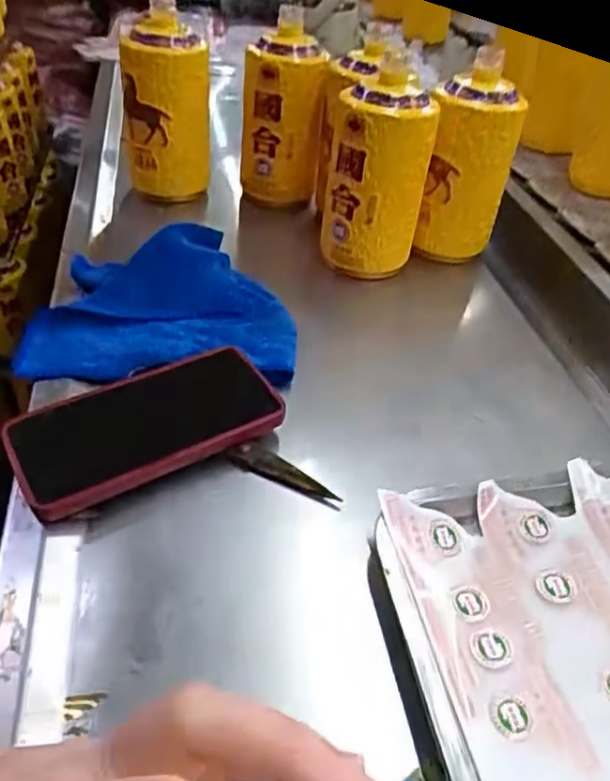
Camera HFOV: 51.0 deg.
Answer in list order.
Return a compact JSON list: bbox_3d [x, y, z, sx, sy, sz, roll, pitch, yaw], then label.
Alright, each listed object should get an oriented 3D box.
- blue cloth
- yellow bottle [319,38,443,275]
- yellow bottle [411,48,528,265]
[{"bbox_3d":[-0.113,-0.071,0.520,0.203,0.038,0.173,-2,42,-5],"label":"blue cloth"},{"bbox_3d":[0.065,-0.196,0.593,0.093,0.171,0.091,4,42,2],"label":"yellow bottle"},{"bbox_3d":[0.159,-0.220,0.630,0.085,0.176,0.076,4,42,2],"label":"yellow bottle"}]

